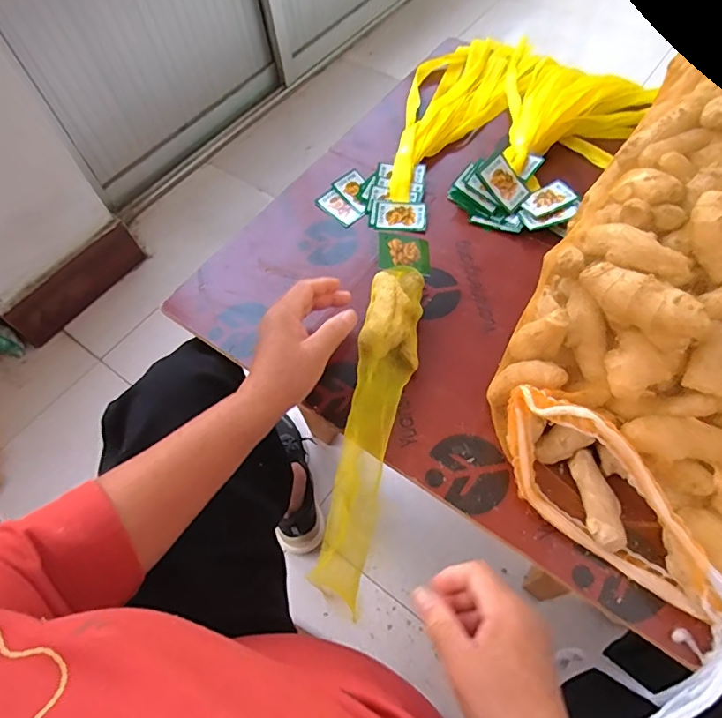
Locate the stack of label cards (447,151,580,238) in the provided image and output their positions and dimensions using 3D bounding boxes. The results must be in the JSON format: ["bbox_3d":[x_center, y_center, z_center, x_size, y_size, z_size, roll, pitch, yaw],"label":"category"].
[{"bbox_3d":[0.178,-0.197,0.568,0.143,0.043,0.091,20,64,15],"label":"stack of label cards"}]

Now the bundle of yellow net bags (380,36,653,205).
[{"bbox_3d":[0.216,-0.341,0.650,0.337,0.044,0.333,2,61,5],"label":"bundle of yellow net bags"}]

